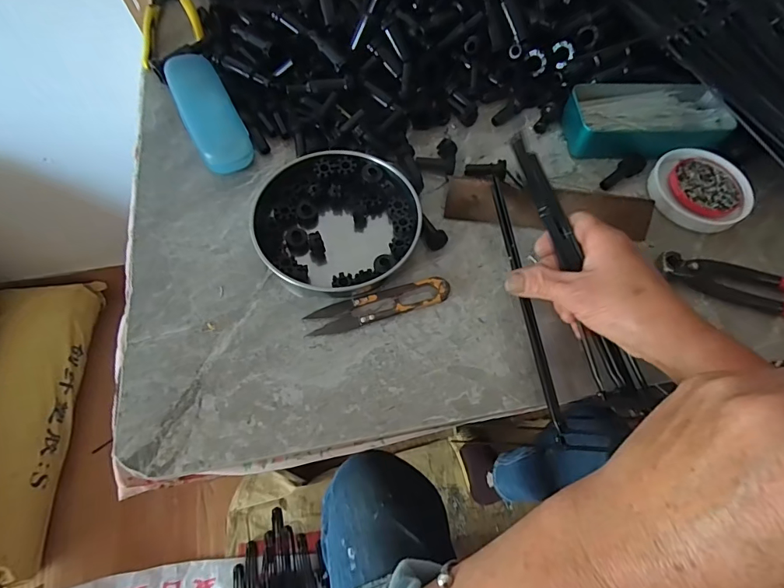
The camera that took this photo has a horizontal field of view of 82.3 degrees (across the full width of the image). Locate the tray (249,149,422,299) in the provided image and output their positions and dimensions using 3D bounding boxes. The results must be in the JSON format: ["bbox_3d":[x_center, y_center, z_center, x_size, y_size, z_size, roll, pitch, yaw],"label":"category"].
[{"bbox_3d":[-0.048,-0.064,0.391,0.136,0.025,0.135,1,63,-1],"label":"tray"}]

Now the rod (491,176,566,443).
[{"bbox_3d":[0.106,0.002,0.359,0.009,0.009,0.219,-6,69,-5],"label":"rod"}]

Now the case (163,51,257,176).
[{"bbox_3d":[-0.181,-0.179,0.442,0.048,0.026,0.151,-25,67,-13],"label":"case"}]

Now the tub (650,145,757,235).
[{"bbox_3d":[0.293,-0.099,0.427,0.088,0.017,0.088,1,63,-1],"label":"tub"}]

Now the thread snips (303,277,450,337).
[{"bbox_3d":[-0.010,0.009,0.364,0.116,0.010,0.025,-14,65,-9],"label":"thread snips"}]

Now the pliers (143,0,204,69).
[{"bbox_3d":[-0.252,-0.322,0.518,0.062,0.015,0.164,-10,64,-7],"label":"pliers"}]

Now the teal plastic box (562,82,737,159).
[{"bbox_3d":[0.251,-0.173,0.446,0.153,0.033,0.072,-1,63,-2],"label":"teal plastic box"}]

